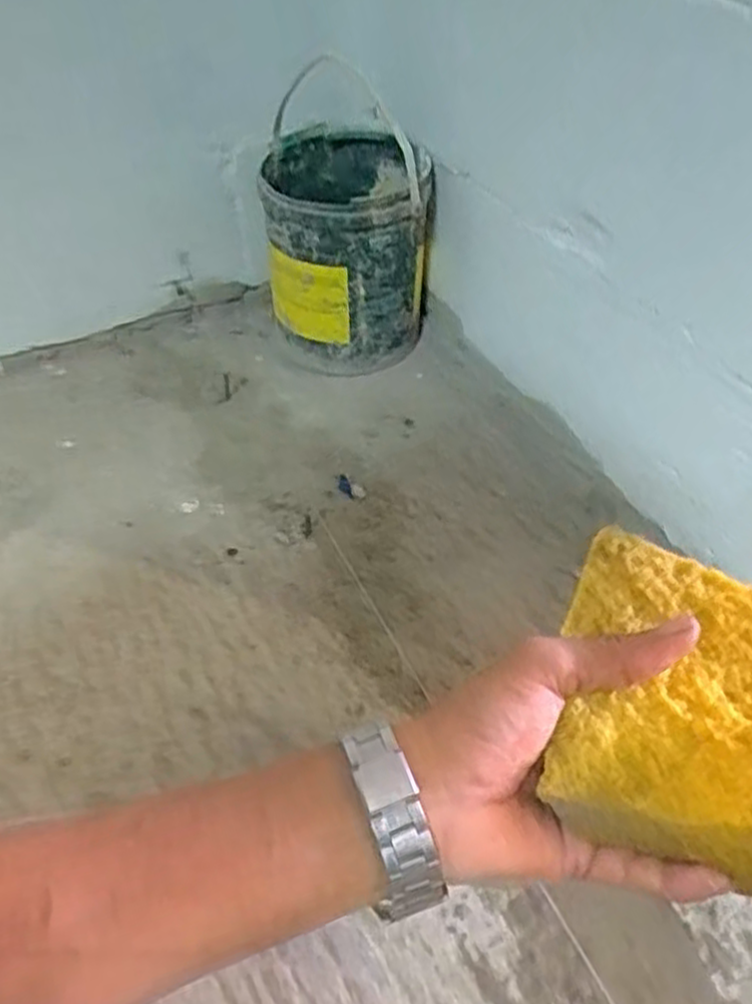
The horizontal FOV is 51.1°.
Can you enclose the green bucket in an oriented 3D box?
[{"bbox_3d":[-0.026,-0.271,0.840,0.168,0.239,0.164,-1,46,1],"label":"green bucket"}]

